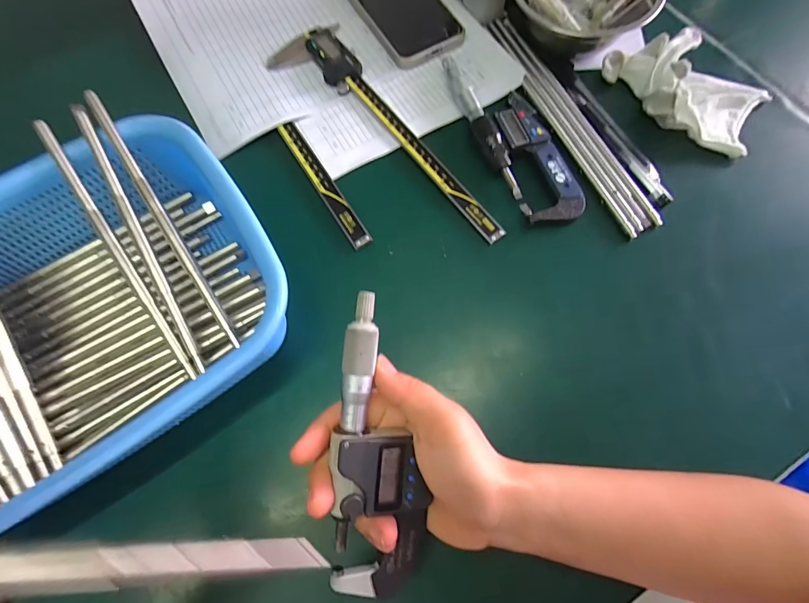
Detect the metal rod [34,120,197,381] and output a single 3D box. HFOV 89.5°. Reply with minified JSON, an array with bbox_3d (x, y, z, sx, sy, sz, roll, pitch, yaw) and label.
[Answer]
[{"bbox_3d":[-0.192,-0.034,0.273,0.008,0.011,0.197,-32,88,-9],"label":"metal rod"}]

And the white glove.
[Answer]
[{"bbox_3d":[0.250,-0.188,0.357,0.094,0.028,0.136,-36,74,-11],"label":"white glove"}]

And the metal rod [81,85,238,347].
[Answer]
[{"bbox_3d":[-0.163,-0.056,0.275,0.008,0.007,0.197,-31,87,-9],"label":"metal rod"}]

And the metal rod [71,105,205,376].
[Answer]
[{"bbox_3d":[-0.178,-0.042,0.274,0.008,0.008,0.196,-26,87,-7],"label":"metal rod"}]

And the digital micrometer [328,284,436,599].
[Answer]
[{"bbox_3d":[-0.018,0.080,0.221,0.049,0.027,0.162,-7,91,-1],"label":"digital micrometer"}]

